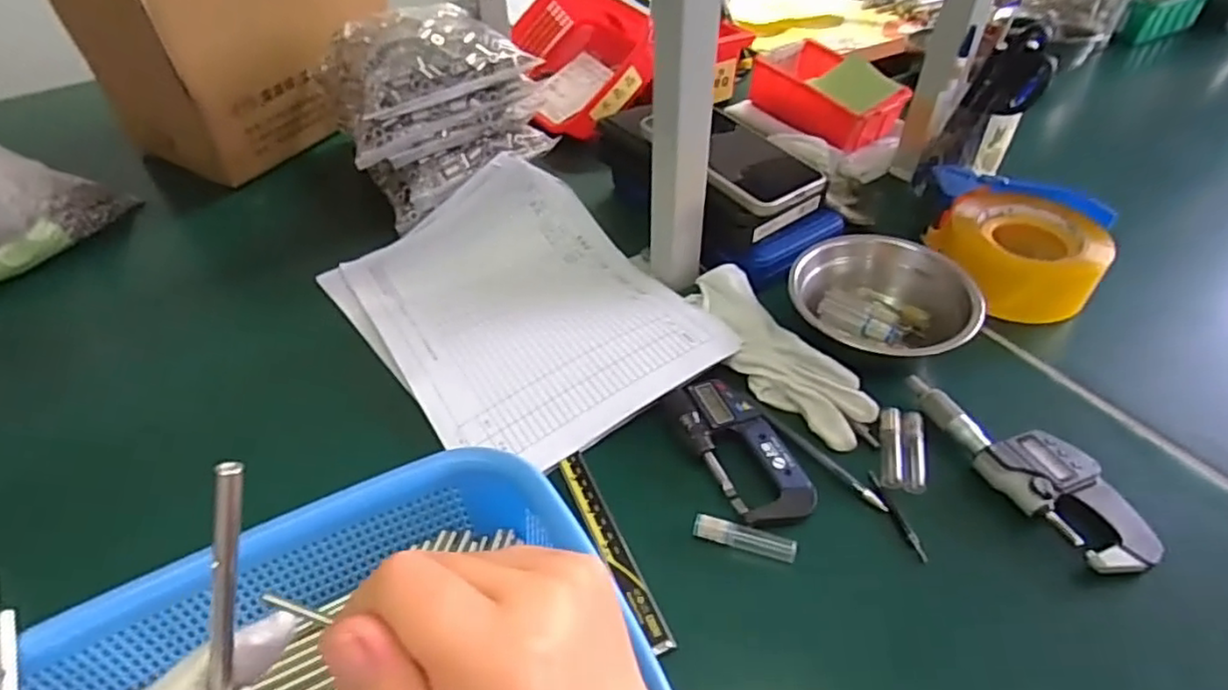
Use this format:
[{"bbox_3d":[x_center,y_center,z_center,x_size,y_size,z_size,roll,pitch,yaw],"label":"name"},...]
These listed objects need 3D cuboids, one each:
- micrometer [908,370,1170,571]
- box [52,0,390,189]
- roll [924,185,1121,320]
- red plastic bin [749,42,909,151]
[{"bbox_3d":[0.254,0.070,0.409,0.052,0.021,0.156,-24,49,-21],"label":"micrometer"},{"bbox_3d":[-0.393,-0.329,0.698,0.201,0.199,0.279,23,50,22],"label":"box"},{"bbox_3d":[0.324,-0.075,0.527,0.096,0.048,0.118,-4,45,-3],"label":"roll"},{"bbox_3d":[0.224,-0.263,0.703,0.098,0.062,0.146,-22,49,-19],"label":"red plastic bin"}]

